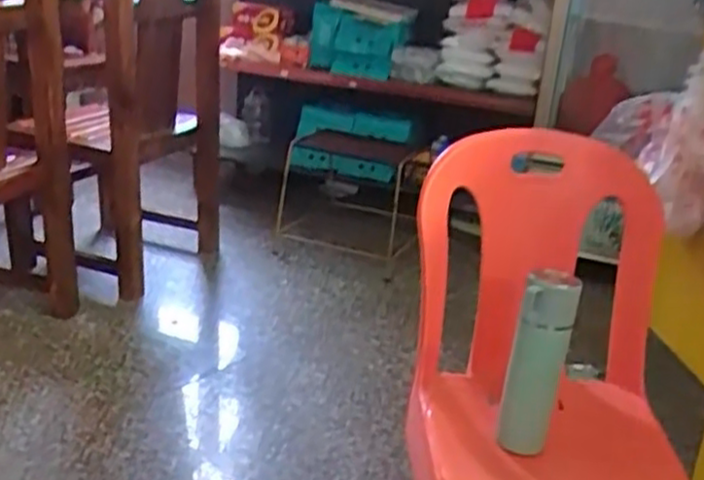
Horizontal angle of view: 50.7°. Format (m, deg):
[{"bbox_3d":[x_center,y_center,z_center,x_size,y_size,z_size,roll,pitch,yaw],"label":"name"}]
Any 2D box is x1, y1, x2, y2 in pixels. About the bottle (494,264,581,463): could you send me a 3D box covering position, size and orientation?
[{"bbox_3d":[0.237,0.159,0.953,0.072,0.235,0.056,9,23,15],"label":"bottle"}]

